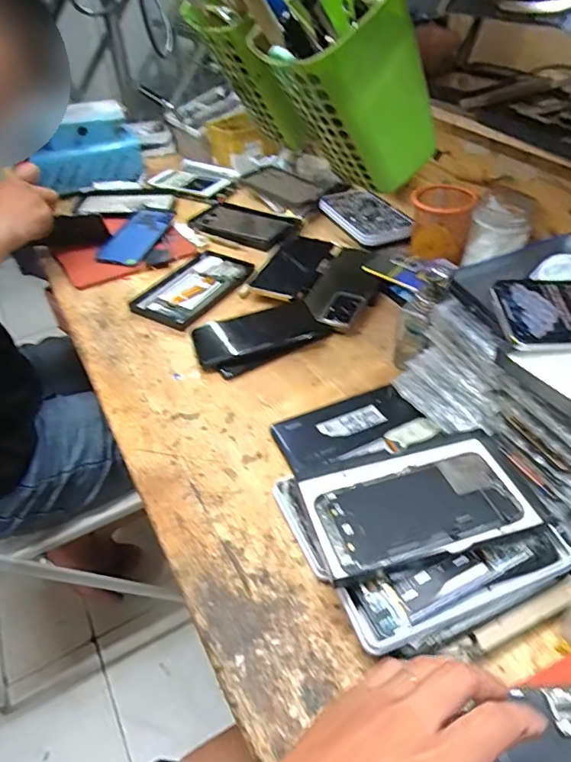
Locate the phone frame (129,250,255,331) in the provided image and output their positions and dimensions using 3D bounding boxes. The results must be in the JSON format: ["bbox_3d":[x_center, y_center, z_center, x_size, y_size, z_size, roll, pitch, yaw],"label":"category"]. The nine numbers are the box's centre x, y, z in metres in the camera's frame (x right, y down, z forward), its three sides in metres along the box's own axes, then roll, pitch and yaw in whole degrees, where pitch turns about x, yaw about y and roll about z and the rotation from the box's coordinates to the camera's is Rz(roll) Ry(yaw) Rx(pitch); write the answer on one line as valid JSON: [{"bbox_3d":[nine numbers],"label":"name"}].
[{"bbox_3d":[-0.132,-0.140,0.753,0.110,0.016,0.178,22,49,24],"label":"phone frame"}]

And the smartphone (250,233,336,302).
[{"bbox_3d":[0.012,-0.179,0.774,0.091,0.010,0.177,17,47,20],"label":"smartphone"}]

